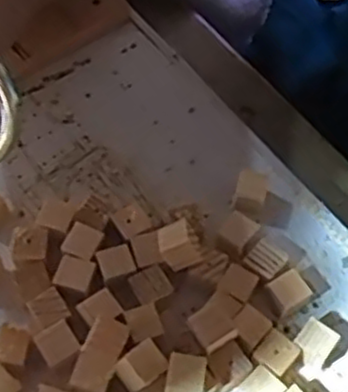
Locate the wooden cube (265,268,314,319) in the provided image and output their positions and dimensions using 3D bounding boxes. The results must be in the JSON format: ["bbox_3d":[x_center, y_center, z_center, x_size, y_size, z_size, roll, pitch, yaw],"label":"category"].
[{"bbox_3d":[0.035,0.030,0.221,0.010,0.010,0.011,-29,65,-18],"label":"wooden cube"}]

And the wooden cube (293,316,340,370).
[{"bbox_3d":[0.041,0.044,0.213,0.011,0.011,0.011,29,63,14],"label":"wooden cube"}]

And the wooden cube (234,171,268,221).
[{"bbox_3d":[0.025,-0.001,0.238,0.010,0.009,0.011,17,61,7],"label":"wooden cube"}]

